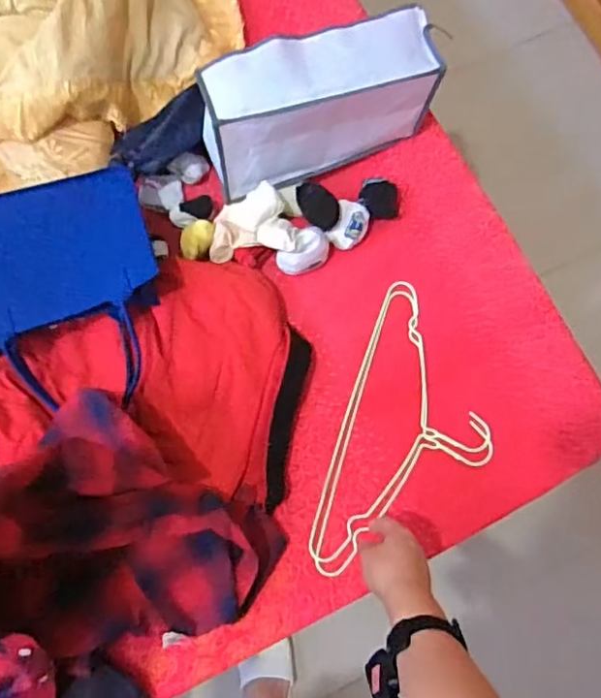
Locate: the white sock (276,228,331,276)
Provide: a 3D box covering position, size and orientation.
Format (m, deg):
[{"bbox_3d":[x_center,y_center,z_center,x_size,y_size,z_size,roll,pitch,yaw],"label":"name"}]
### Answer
[{"bbox_3d":[0.003,-0.151,0.914,0.061,0.053,0.080,41,78,8],"label":"white sock"}]

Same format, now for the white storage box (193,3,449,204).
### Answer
[{"bbox_3d":[0.027,-0.371,0.891,0.362,0.168,0.140,-24,78,-5],"label":"white storage box"}]

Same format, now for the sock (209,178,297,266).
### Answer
[{"bbox_3d":[-0.076,-0.195,0.901,0.128,0.034,0.108,-5,77,-1],"label":"sock"}]

